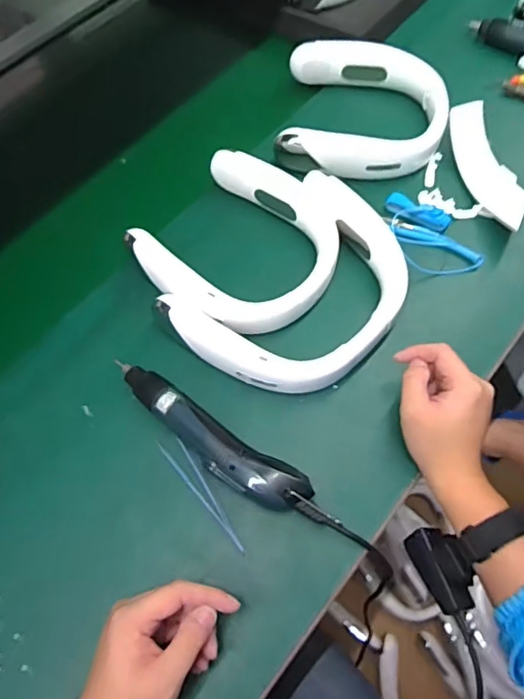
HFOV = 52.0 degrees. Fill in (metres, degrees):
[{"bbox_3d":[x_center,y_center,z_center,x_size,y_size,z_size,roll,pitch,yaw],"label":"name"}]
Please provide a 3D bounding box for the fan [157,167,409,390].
[{"bbox_3d":[0.042,-0.053,0.560,0.180,0.056,0.246,41,71,19],"label":"fan"}]

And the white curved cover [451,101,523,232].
[{"bbox_3d":[0.269,-0.217,0.641,0.049,0.047,0.168,-15,64,-6],"label":"white curved cover"}]

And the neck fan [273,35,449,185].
[{"bbox_3d":[0.127,-0.295,0.677,0.201,0.049,0.205,8,64,5],"label":"neck fan"}]

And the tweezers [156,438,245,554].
[{"bbox_3d":[-0.053,0.128,0.486,0.021,0.007,0.124,-35,67,-15],"label":"tweezers"}]

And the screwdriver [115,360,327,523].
[{"bbox_3d":[-0.046,0.086,0.499,0.239,0.037,0.049,30,68,15],"label":"screwdriver"}]

